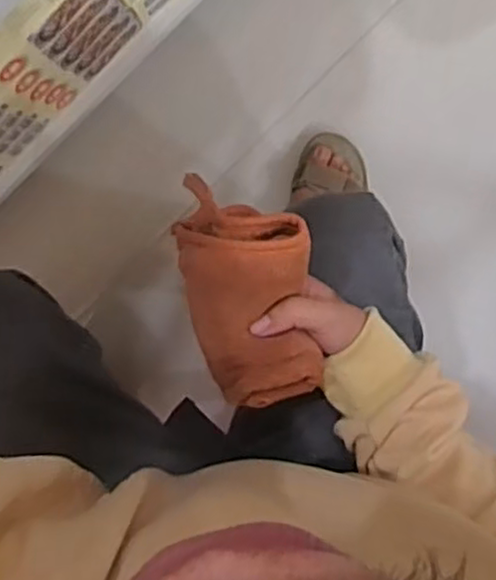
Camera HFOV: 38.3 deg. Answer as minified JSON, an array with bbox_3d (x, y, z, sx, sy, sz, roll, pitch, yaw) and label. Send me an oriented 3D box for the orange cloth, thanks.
[{"bbox_3d":[0.002,0.004,0.463,0.081,0.057,0.153,-11,95,4],"label":"orange cloth"}]

